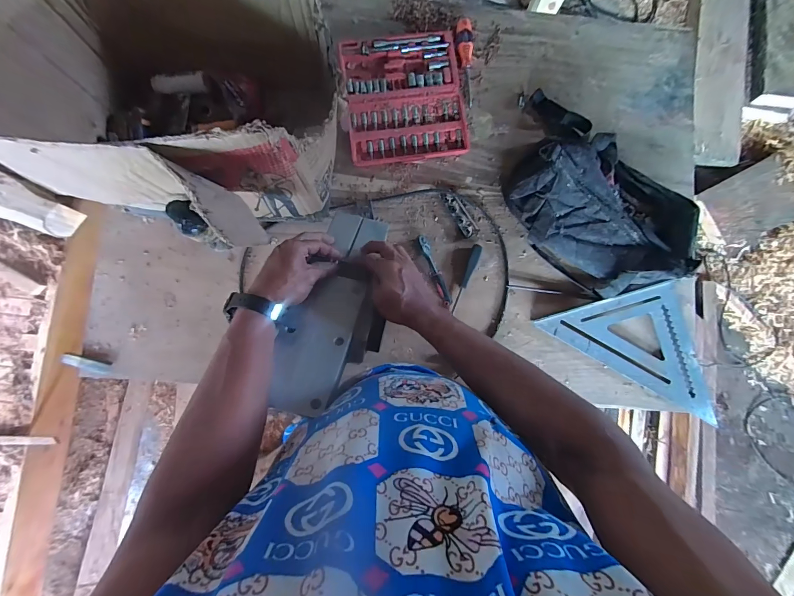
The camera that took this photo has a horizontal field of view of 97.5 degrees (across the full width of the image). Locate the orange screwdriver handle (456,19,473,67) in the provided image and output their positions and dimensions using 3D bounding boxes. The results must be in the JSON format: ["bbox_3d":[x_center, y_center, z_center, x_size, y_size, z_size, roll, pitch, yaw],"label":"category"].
[{"bbox_3d":[0.140,-0.534,0.729,0.035,0.025,0.104,1,85,-3],"label":"orange screwdriver handle"}]

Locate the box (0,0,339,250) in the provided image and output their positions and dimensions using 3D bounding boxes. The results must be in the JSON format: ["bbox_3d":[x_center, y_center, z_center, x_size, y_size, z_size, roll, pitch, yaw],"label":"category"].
[{"bbox_3d":[-0.328,-0.298,0.561,0.436,0.285,0.409,6,85,-2],"label":"box"}]

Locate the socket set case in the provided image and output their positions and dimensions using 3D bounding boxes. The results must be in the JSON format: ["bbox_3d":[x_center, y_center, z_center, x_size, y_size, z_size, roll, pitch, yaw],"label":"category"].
[{"bbox_3d":[0.015,-0.404,0.711,0.233,0.026,0.254,-7,86,-3],"label":"socket set case"}]

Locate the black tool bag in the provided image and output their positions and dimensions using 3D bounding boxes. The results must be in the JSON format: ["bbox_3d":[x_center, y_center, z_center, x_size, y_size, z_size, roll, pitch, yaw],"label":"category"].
[{"bbox_3d":[0.394,-0.171,0.682,0.355,0.080,0.250,39,84,1],"label":"black tool bag"}]

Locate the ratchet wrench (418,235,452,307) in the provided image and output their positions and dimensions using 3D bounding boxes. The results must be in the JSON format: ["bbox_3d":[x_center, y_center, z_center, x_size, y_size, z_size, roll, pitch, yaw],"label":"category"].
[{"bbox_3d":[0.076,-0.054,0.689,0.023,0.018,0.146,-20,87,-4],"label":"ratchet wrench"}]

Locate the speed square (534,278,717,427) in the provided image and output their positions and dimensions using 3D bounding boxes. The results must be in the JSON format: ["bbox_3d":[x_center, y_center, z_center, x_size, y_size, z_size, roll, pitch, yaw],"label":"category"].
[{"bbox_3d":[0.509,0.054,0.703,0.382,0.019,0.228,29,84,0],"label":"speed square"}]

